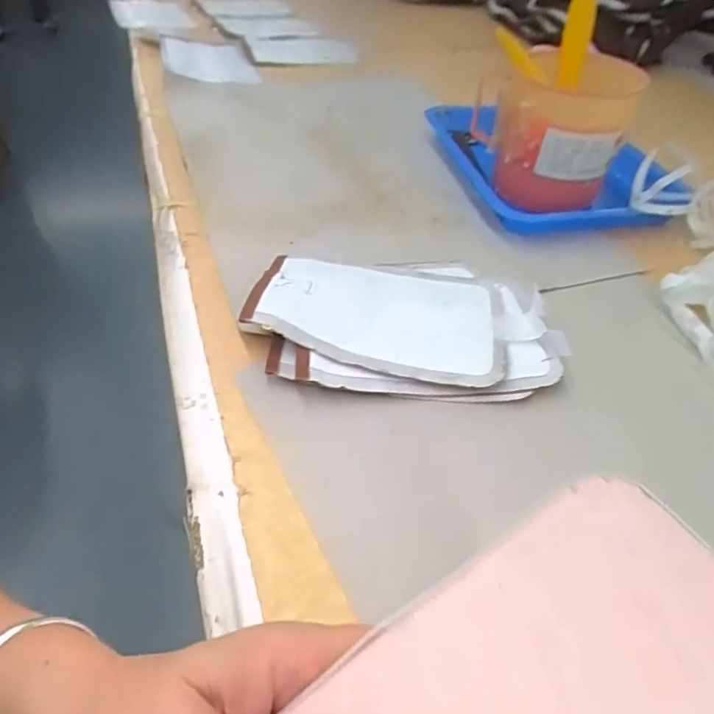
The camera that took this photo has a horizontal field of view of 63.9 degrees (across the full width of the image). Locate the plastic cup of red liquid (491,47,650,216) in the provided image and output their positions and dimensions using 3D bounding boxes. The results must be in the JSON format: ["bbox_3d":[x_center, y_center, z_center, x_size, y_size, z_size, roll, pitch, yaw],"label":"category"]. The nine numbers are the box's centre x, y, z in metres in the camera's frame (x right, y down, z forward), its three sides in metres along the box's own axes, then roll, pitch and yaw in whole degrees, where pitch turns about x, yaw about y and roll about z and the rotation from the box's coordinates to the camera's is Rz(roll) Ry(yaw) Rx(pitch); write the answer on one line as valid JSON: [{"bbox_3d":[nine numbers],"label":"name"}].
[{"bbox_3d":[0.198,-0.224,0.553,0.111,0.132,0.110,2,44,-2],"label":"plastic cup of red liquid"}]

